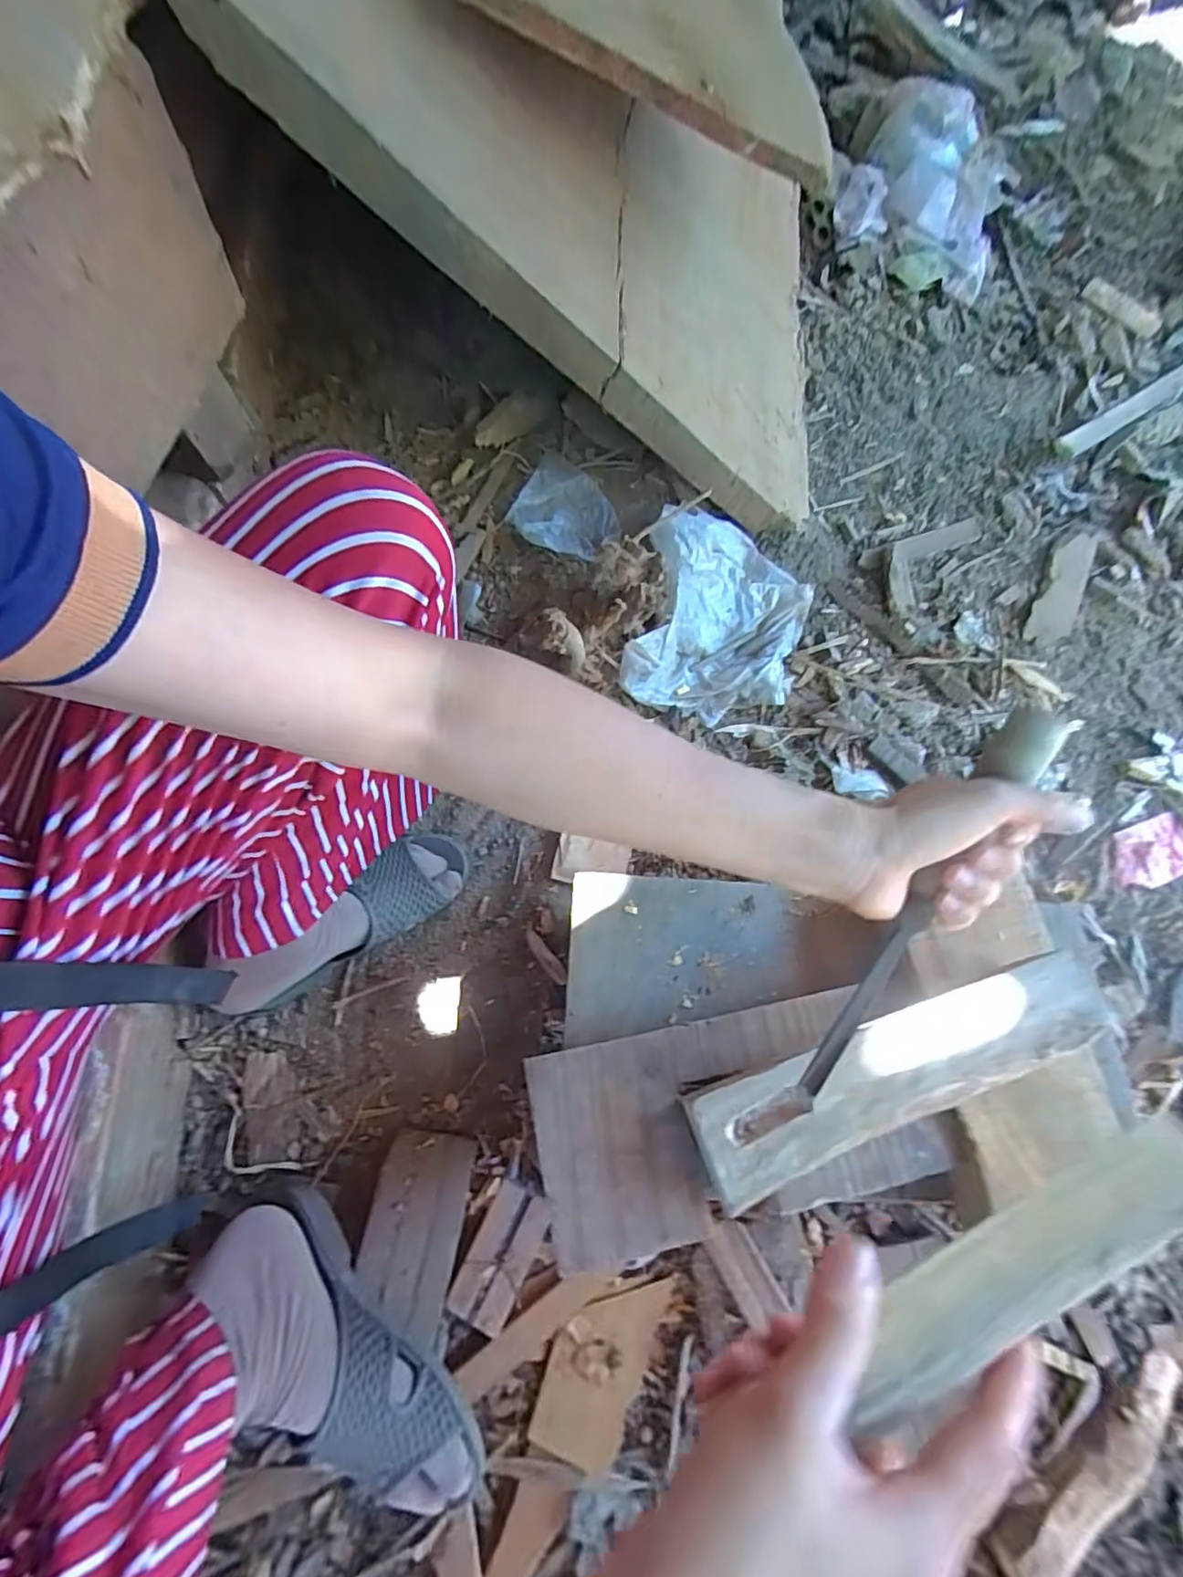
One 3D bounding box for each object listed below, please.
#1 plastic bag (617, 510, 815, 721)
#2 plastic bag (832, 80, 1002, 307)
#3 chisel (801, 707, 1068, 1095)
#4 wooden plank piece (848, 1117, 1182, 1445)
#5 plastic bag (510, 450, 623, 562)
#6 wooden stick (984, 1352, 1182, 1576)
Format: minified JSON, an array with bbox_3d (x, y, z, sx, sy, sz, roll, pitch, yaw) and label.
[{"bbox_3d":[0.159,-0.210,0.710,0.202,0.101,0.250,13,70,2],"label":"plastic bag"},{"bbox_3d":[0.530,-0.944,0.952,0.264,0.151,0.235,22,71,6],"label":"plastic bag"},{"bbox_3d":[0.182,0.067,0.328,0.026,0.023,0.240,29,97,8],"label":"chisel"},{"bbox_3d":[0.163,0.176,0.219,0.158,0.011,0.036,-27,73,-7],"label":"wooden plank piece"},{"bbox_3d":[-0.027,-0.350,0.769,0.131,0.050,0.144,23,71,6],"label":"plastic bag"},{"bbox_3d":[0.410,0.548,0.478,0.220,0.038,0.053,-26,73,-11],"label":"wooden stick"}]

